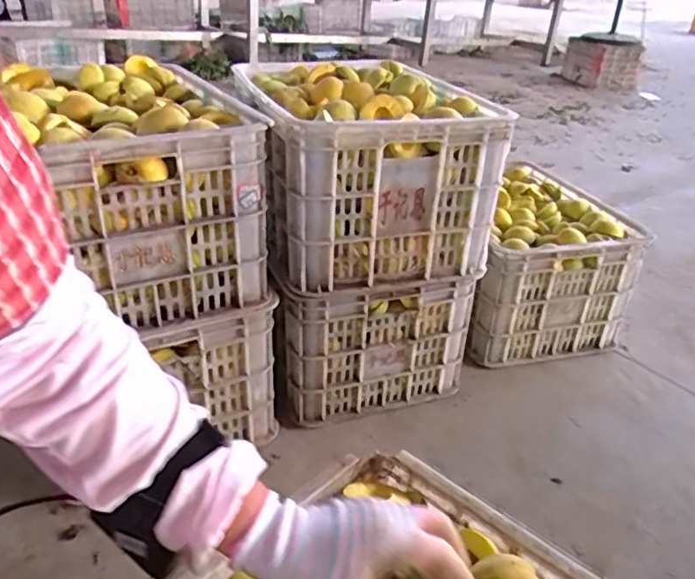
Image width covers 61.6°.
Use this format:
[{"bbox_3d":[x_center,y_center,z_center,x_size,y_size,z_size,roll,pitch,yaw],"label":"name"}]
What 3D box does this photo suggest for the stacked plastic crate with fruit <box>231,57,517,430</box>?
[{"bbox_3d":[0.007,-0.106,1.108,0.359,0.530,0.424,-8,32,-16],"label":"stacked plastic crate with fruit"}]

